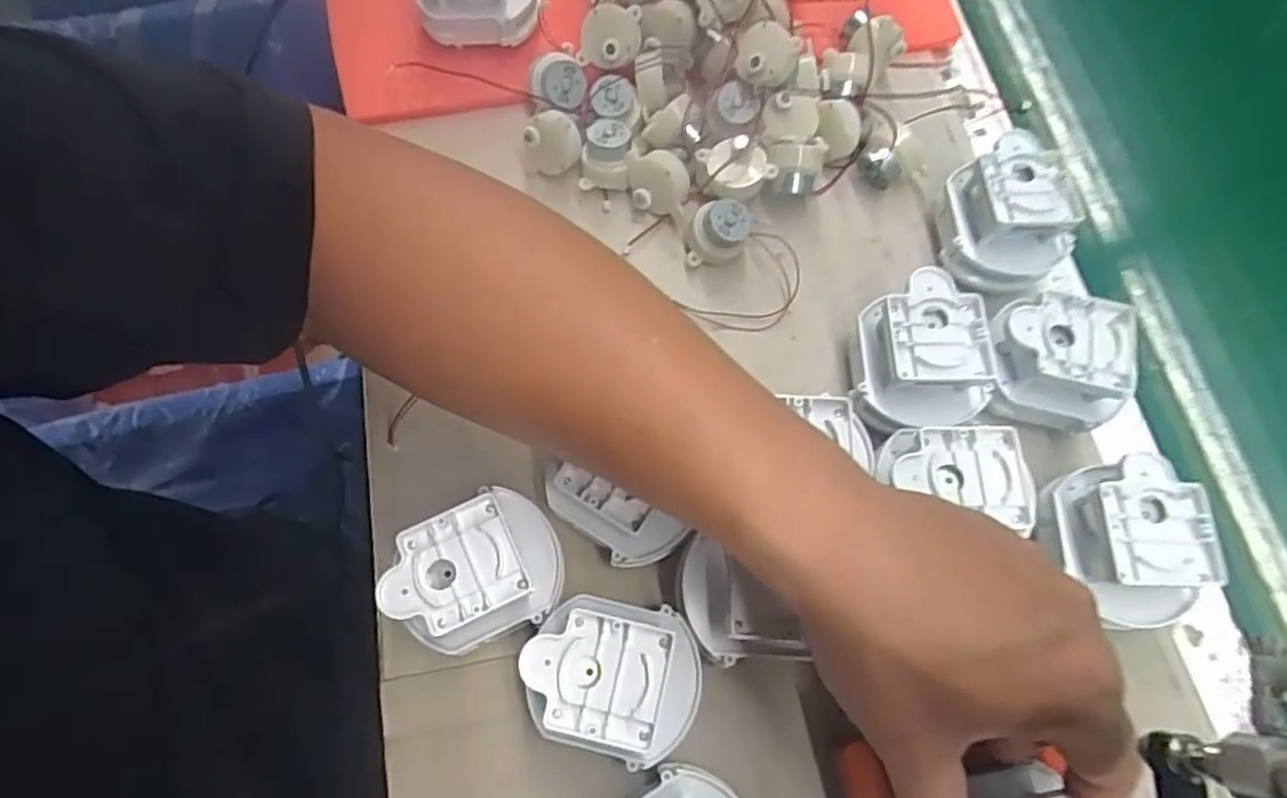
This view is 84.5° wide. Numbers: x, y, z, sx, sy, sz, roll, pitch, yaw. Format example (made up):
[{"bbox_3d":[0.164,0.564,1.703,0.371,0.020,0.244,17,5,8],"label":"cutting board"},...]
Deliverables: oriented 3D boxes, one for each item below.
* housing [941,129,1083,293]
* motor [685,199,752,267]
[{"bbox_3d":[0.188,-0.094,0.371,0.062,0.051,0.069,6,69,0],"label":"housing"},{"bbox_3d":[0.039,-0.089,0.378,0.032,0.029,0.028,9,69,2],"label":"motor"}]

